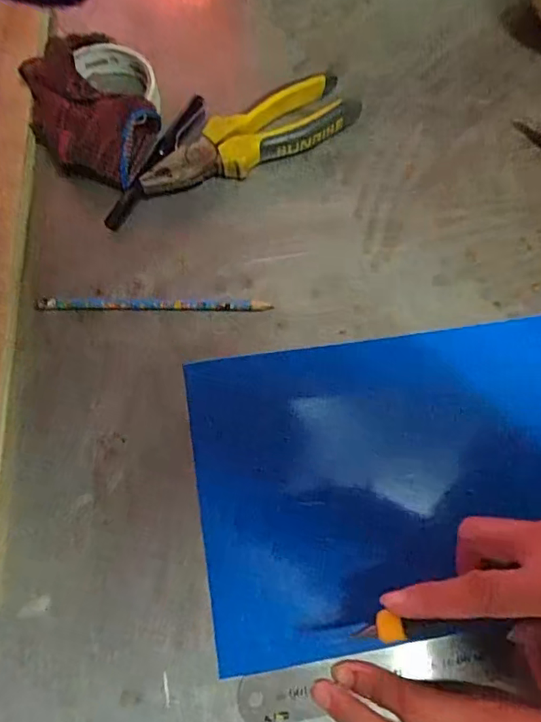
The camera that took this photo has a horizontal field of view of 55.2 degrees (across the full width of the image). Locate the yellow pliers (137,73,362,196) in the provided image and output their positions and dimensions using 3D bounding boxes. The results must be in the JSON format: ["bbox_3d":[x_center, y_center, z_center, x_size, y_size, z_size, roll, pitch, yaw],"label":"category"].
[{"bbox_3d":[-0.016,-0.181,0.422,0.187,0.024,0.051,-31,74,-10],"label":"yellow pliers"}]

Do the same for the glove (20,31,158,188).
[{"bbox_3d":[-0.150,-0.205,0.418,0.091,0.035,0.143,-30,74,-10],"label":"glove"}]

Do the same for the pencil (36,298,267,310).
[{"bbox_3d":[-0.087,-0.042,0.382,0.170,0.005,0.009,0,71,0],"label":"pencil"}]

